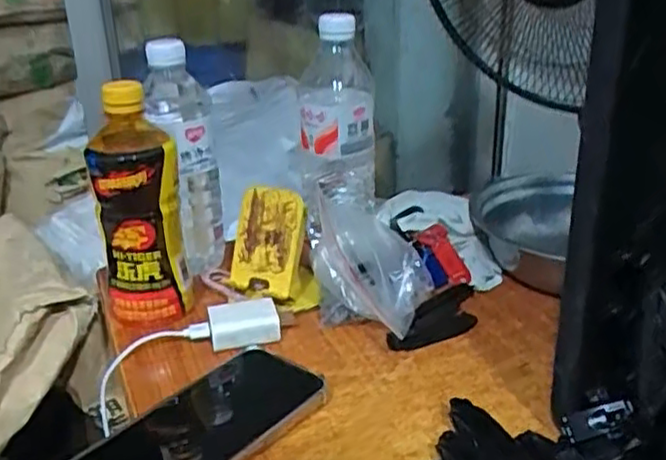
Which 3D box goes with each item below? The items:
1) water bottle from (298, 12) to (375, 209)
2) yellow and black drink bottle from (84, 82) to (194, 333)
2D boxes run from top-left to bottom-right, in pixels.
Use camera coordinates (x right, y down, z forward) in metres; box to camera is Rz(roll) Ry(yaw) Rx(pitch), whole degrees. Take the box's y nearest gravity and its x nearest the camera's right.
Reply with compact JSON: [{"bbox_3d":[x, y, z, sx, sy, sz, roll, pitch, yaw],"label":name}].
[{"bbox_3d":[0.004,-0.091,0.636,0.069,0.193,0.068,-3,24,-3],"label":"water bottle"},{"bbox_3d":[-0.157,-0.019,0.559,0.066,0.191,0.073,-9,25,-15],"label":"yellow and black drink bottle"}]

